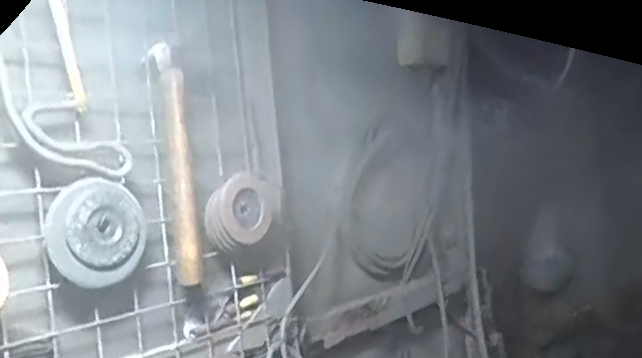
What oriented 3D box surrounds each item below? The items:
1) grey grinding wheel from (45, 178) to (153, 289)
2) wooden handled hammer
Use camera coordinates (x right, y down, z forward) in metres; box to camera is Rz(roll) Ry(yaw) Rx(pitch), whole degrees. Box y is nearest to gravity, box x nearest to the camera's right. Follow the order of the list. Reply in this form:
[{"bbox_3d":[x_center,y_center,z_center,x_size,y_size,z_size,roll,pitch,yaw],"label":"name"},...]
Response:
[{"bbox_3d":[-0.251,0.063,0.746,0.117,0.115,0.023,33,-28,-32],"label":"grey grinding wheel"},{"bbox_3d":[-0.184,-0.015,0.829,0.045,0.289,0.039,-5,2,-13],"label":"wooden handled hammer"}]

